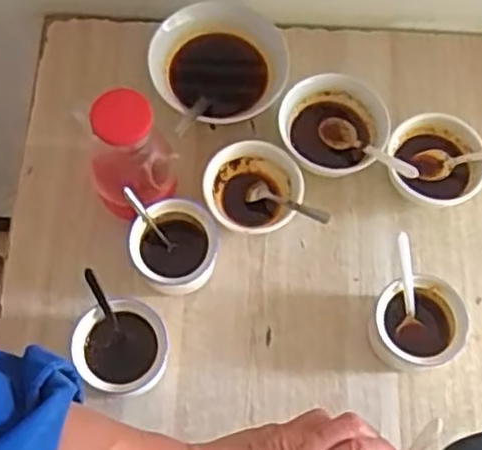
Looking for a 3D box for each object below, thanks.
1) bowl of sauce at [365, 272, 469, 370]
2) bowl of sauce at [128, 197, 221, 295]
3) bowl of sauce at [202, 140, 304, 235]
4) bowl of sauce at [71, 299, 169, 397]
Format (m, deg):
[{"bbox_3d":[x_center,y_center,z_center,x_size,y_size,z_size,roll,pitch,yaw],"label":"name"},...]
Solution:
[{"bbox_3d":[0.166,0.096,0.670,0.079,0.061,0.078,1,69,-1],"label":"bowl of sauce"},{"bbox_3d":[-0.063,0.025,0.695,0.077,0.071,0.084,1,69,-1],"label":"bowl of sauce"},{"bbox_3d":[0.013,-0.034,0.722,0.097,0.052,0.090,1,69,-1],"label":"bowl of sauce"},{"bbox_3d":[-0.110,0.118,0.663,0.083,0.055,0.083,1,69,-1],"label":"bowl of sauce"}]

